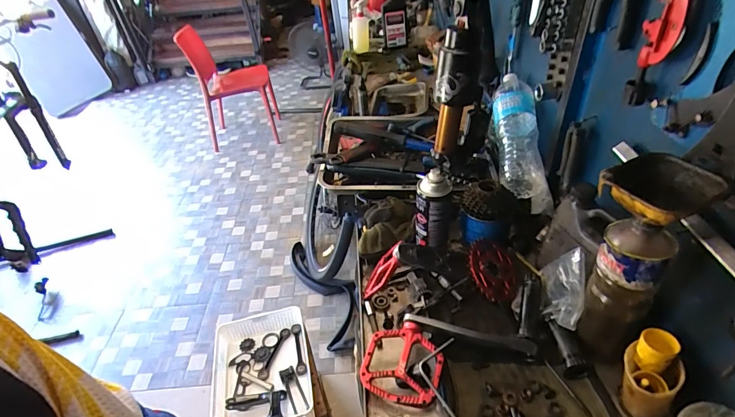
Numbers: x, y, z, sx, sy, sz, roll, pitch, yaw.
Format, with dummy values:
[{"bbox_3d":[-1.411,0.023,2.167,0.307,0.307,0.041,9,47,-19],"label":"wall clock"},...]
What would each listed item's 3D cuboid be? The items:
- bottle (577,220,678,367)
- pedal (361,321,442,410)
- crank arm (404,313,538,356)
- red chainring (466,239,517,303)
[{"bbox_3d":[0.336,0.119,0.537,0.077,0.241,0.065,23,47,31],"label":"bottle"},{"bbox_3d":[0.053,0.228,0.587,0.113,0.017,0.112,13,58,16],"label":"pedal"},{"bbox_3d":[0.157,0.192,0.604,0.196,0.041,0.021,4,40,12],"label":"crank arm"},{"bbox_3d":[0.223,0.108,0.708,0.099,0.011,0.118,23,51,-13],"label":"red chainring"}]

